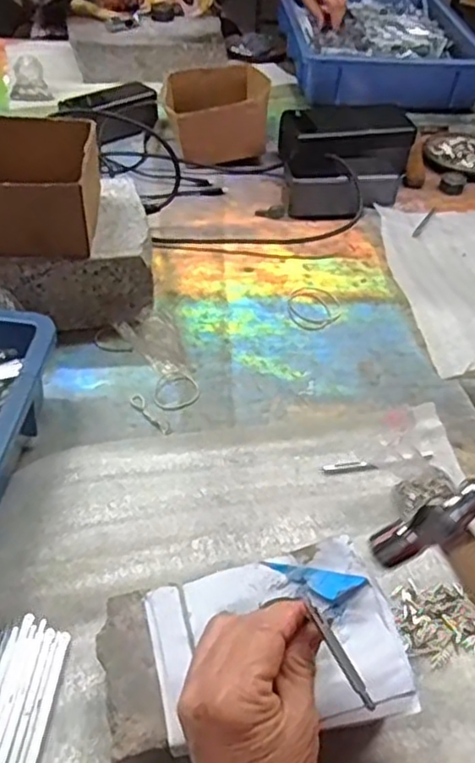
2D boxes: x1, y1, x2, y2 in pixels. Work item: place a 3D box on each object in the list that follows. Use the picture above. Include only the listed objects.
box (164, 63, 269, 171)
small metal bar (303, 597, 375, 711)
[{"bbox_3d":[-0.027,-0.362,0.904,0.132,0.069,0.141,-7,45,-10],"label":"box"},{"bbox_3d":[0.049,0.131,0.320,0.005,0.005,0.053,-21,65,-23],"label":"small metal bar"}]

